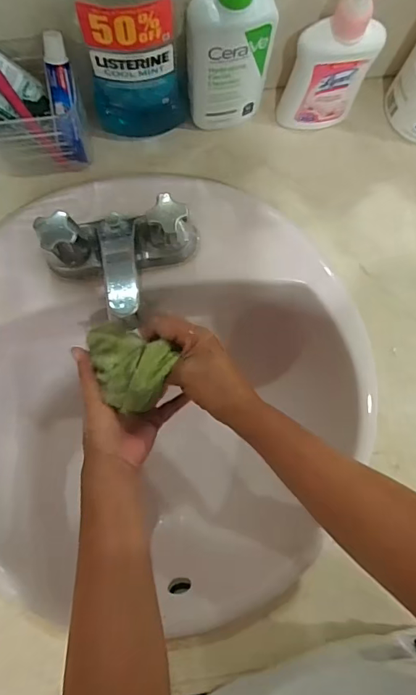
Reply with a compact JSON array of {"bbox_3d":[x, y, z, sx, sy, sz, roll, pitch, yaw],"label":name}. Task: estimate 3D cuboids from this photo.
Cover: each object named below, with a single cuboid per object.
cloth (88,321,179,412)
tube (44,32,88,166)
[{"bbox_3d":[-0.080,0.020,0.426,0.084,0.037,0.070,21,83,0],"label":"cloth"},{"bbox_3d":[-0.141,-0.240,0.440,0.025,0.114,0.017,-1,49,-3],"label":"tube"}]

